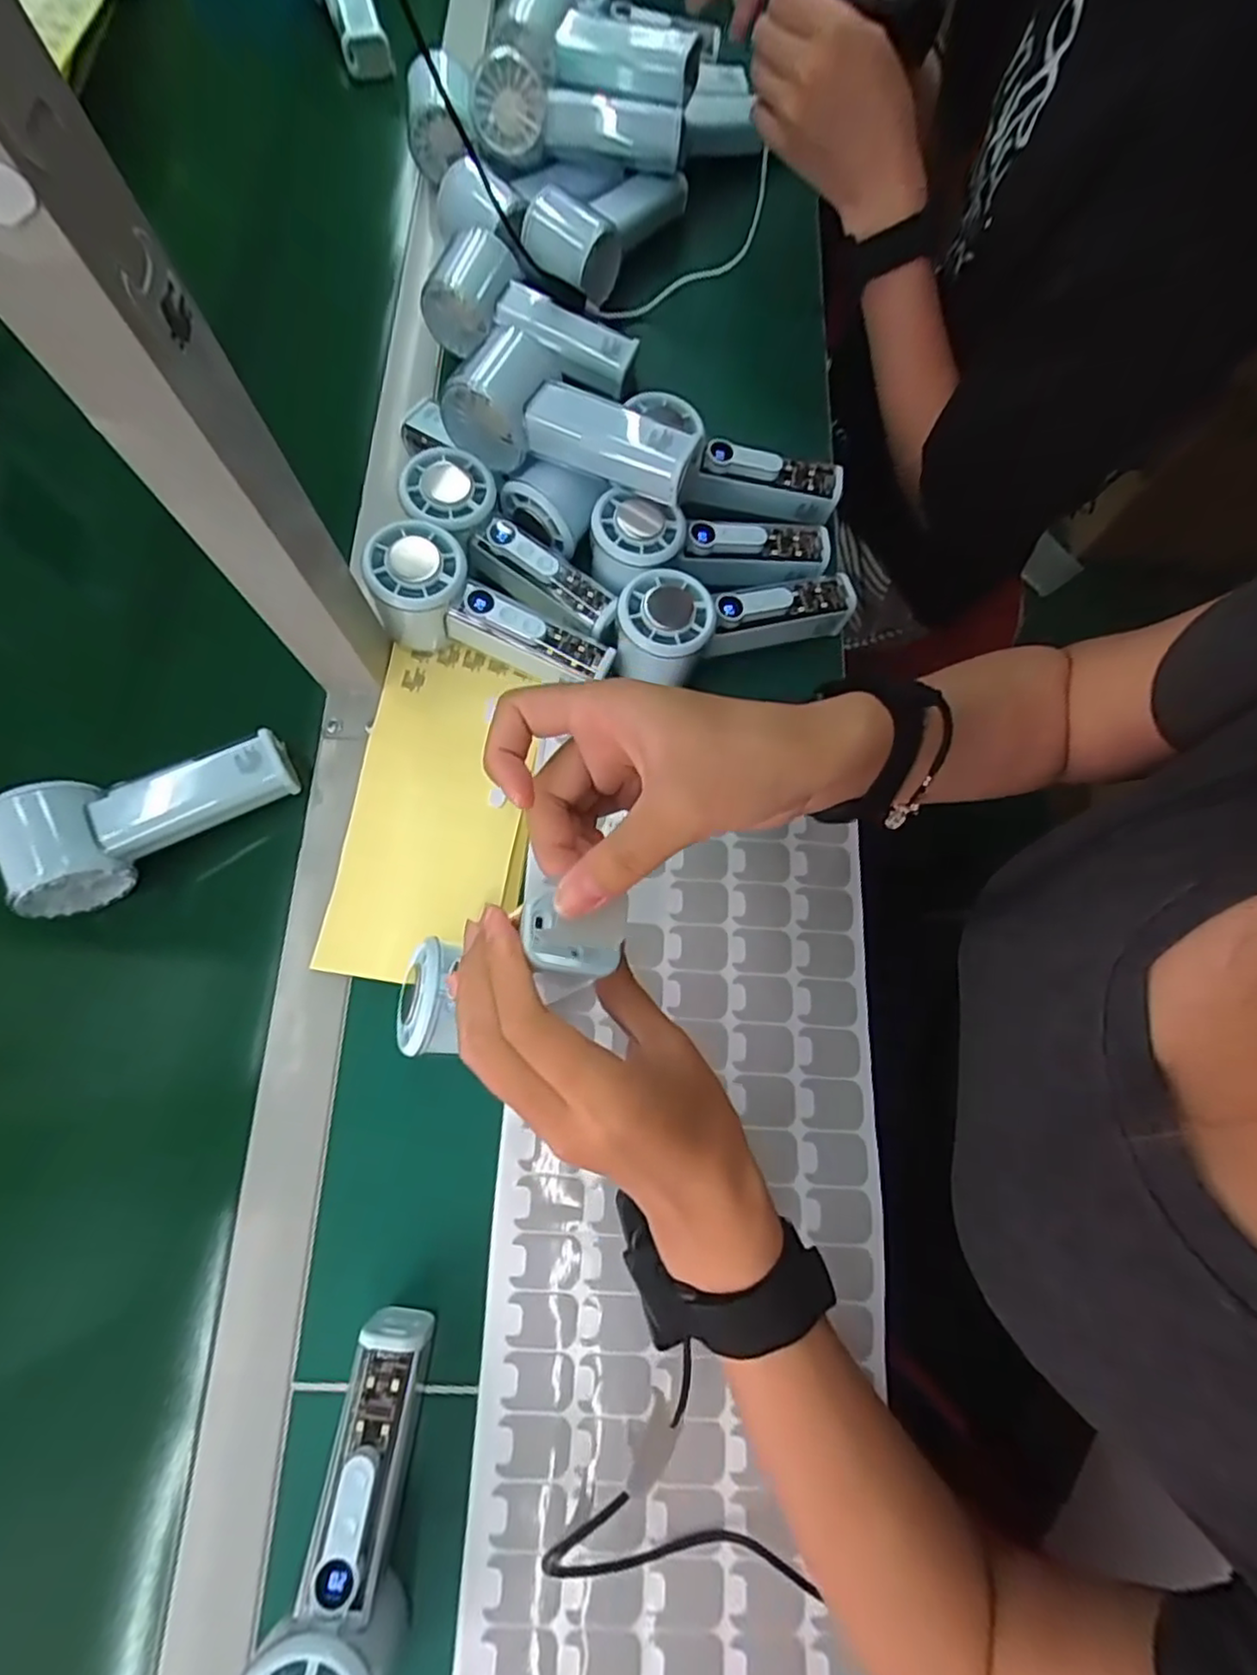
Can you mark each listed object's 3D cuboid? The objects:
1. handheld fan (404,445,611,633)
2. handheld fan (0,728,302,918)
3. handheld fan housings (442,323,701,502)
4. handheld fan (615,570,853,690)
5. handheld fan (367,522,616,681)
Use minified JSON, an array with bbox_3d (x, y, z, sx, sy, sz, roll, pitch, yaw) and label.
[{"bbox_3d":[-0.075,-0.182,0.414,0.154,0.042,0.053,39,78,-6],"label":"handheld fan"},{"bbox_3d":[-0.269,-0.010,0.375,0.145,0.057,0.063,-20,77,-6],"label":"handheld fan"},{"bbox_3d":[-0.033,-0.252,0.392,0.148,0.056,0.063,15,76,3],"label":"handheld fan housings"},{"bbox_3d":[0.067,-0.135,0.415,0.158,0.048,0.059,-12,76,-18],"label":"handheld fan"},{"bbox_3d":[-0.084,-0.135,0.406,0.152,0.056,0.058,22,76,-9],"label":"handheld fan"}]

